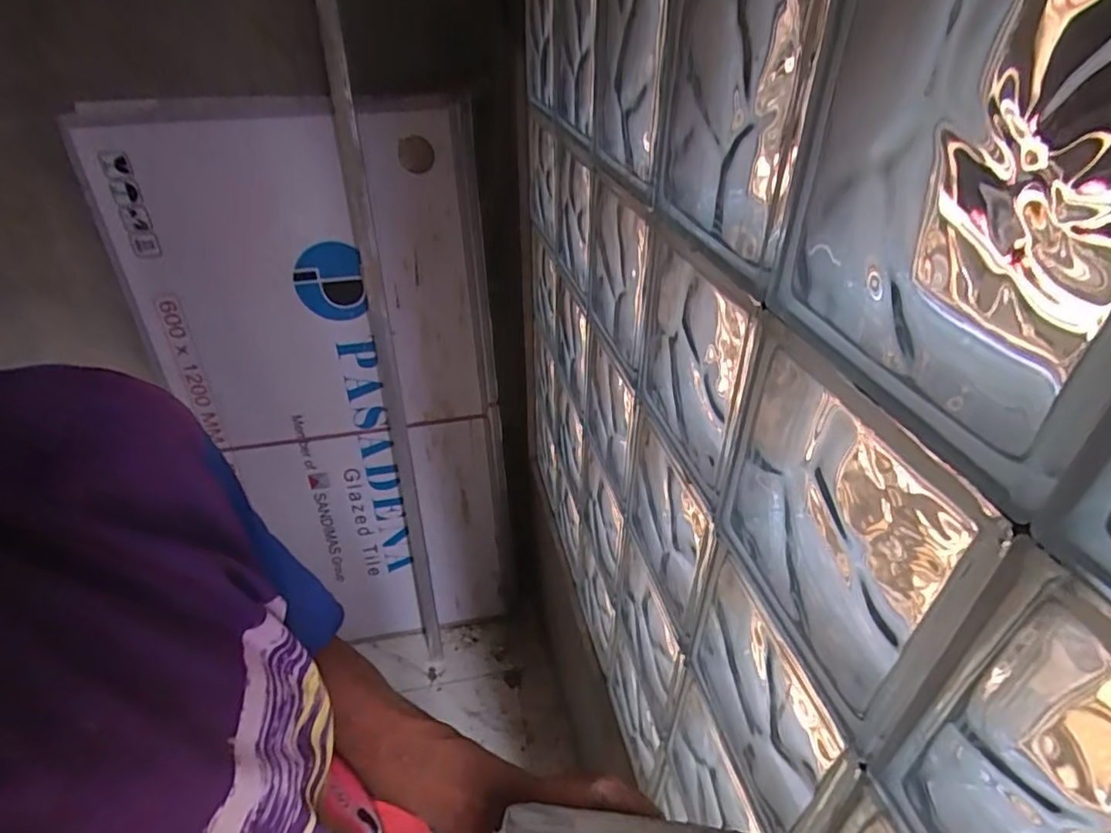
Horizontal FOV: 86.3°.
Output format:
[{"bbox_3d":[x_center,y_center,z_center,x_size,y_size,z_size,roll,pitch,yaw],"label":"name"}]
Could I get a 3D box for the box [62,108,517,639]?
[{"bbox_3d":[-0.427,0.017,1.195,0.605,1.132,0.065,-5,30,-5],"label":"box"}]

